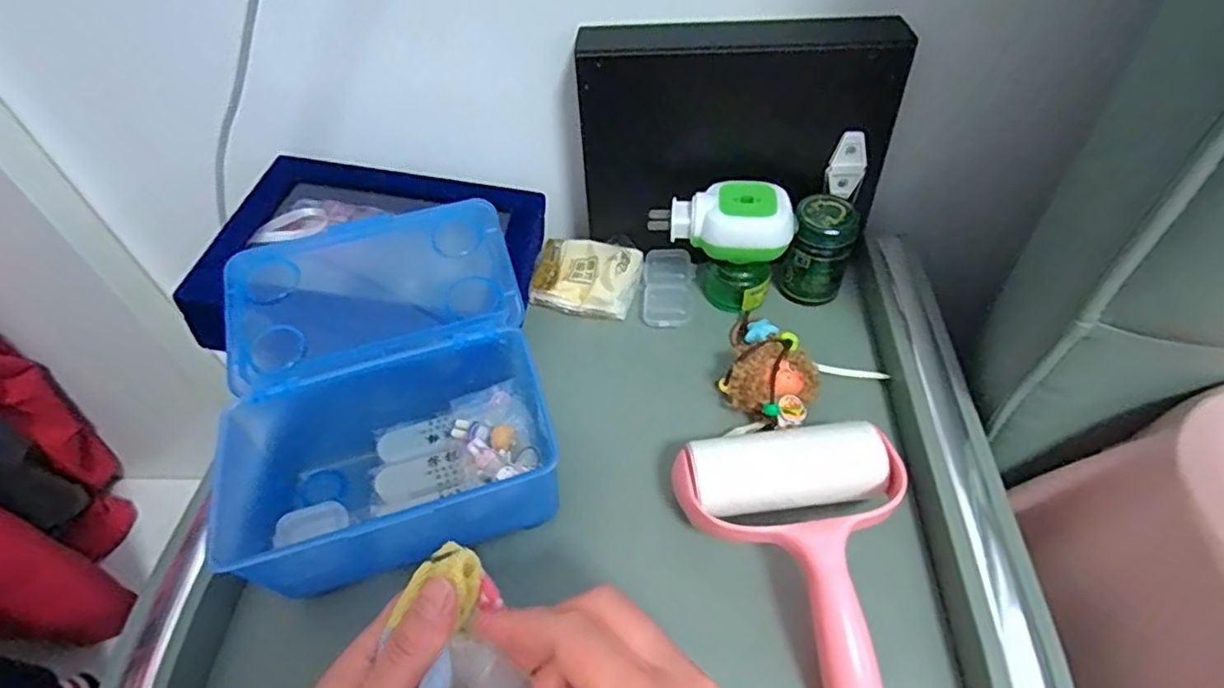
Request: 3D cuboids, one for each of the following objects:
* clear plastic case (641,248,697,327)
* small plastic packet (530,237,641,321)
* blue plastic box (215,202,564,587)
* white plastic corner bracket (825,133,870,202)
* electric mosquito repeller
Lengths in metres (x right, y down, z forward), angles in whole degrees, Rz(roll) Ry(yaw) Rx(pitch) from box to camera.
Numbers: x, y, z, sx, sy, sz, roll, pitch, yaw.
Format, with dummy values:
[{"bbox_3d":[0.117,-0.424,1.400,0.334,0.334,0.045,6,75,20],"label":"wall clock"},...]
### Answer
[{"bbox_3d":[0.042,-0.042,0.460,0.037,0.012,0.071,3,49,6],"label":"clear plastic case"},{"bbox_3d":[-0.018,-0.057,0.461,0.077,0.032,0.063,8,50,11],"label":"small plastic packet"},{"bbox_3d":[-0.135,0.028,0.372,0.176,0.092,0.207,-12,49,-7],"label":"blue plastic box"},{"bbox_3d":[0.158,-0.120,0.424,0.023,0.043,0.012,13,51,15],"label":"white plastic corner bracket"},{"bbox_3d":[0.075,-0.068,0.431,0.087,0.077,0.045,14,51,15],"label":"electric mosquito repeller"}]

